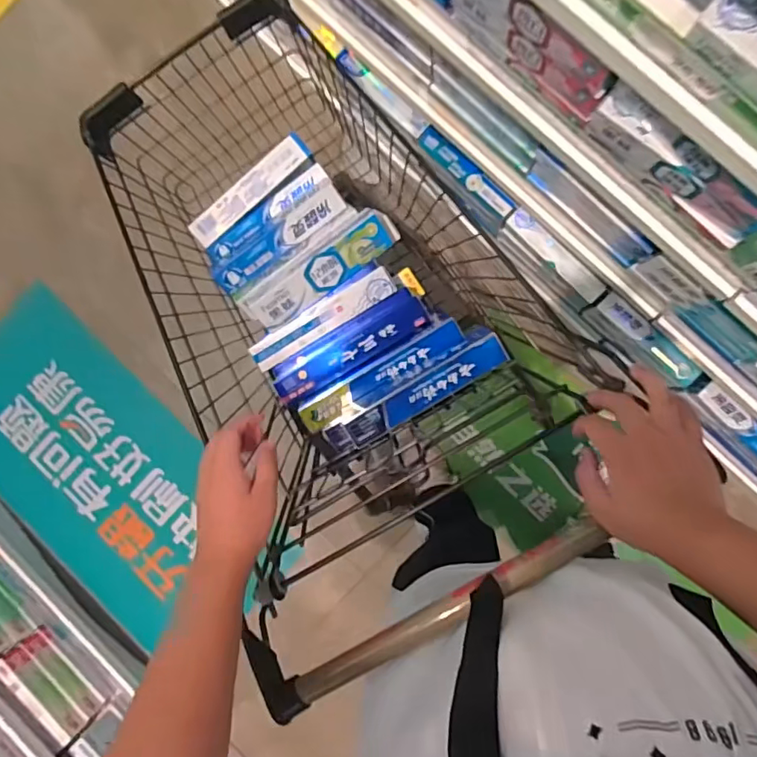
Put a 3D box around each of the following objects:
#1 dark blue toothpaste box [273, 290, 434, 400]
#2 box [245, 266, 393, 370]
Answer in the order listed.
[{"bbox_3d":[-0.042,-0.046,0.775,0.235,0.060,0.075,-28,76,3],"label":"dark blue toothpaste box"},{"bbox_3d":[-0.078,-0.084,0.775,0.220,0.030,0.040,-32,88,6],"label":"box"}]

